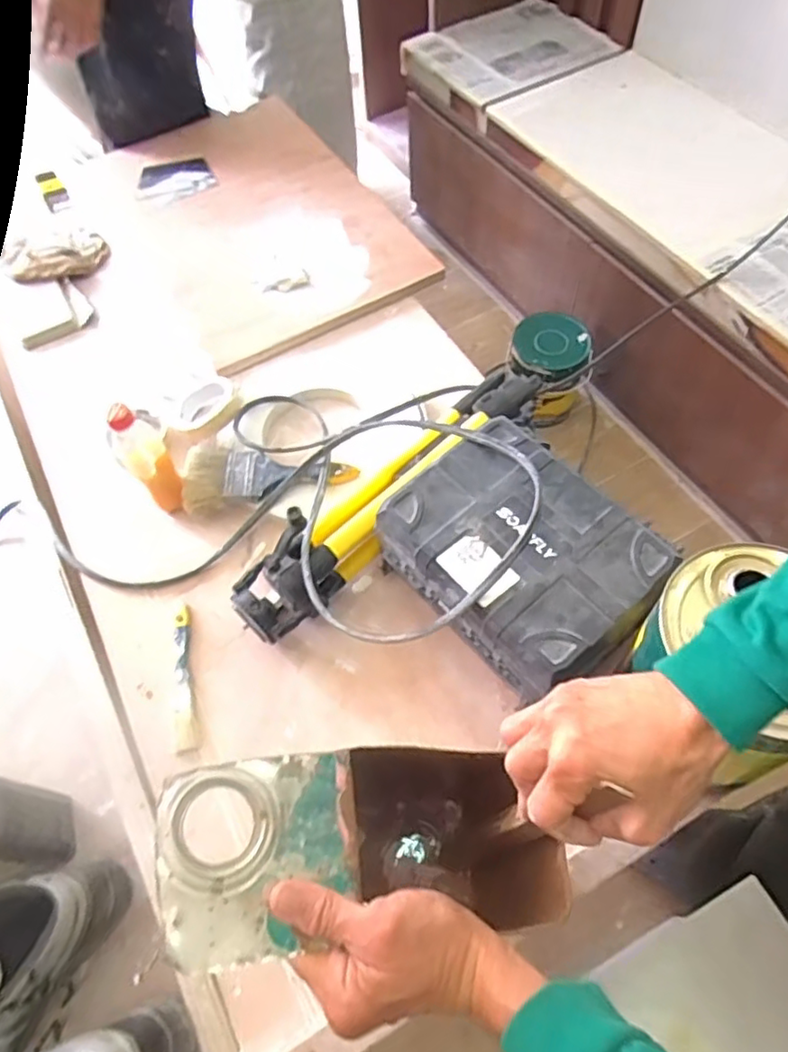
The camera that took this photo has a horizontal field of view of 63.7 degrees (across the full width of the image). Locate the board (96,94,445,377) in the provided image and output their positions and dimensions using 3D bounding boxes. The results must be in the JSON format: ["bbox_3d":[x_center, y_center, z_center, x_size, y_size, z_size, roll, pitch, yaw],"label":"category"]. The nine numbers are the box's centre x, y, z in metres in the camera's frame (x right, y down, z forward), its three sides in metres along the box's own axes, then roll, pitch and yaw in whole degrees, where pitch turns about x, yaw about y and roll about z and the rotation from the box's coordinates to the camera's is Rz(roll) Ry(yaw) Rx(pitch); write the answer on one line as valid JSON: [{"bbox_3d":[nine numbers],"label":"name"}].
[{"bbox_3d":[-0.258,-0.547,1.101,0.415,0.031,0.634,-28,62,-12],"label":"board"}]

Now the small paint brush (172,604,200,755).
[{"bbox_3d":[-0.238,0.169,0.718,0.024,0.012,0.172,-13,60,-3],"label":"small paint brush"}]

